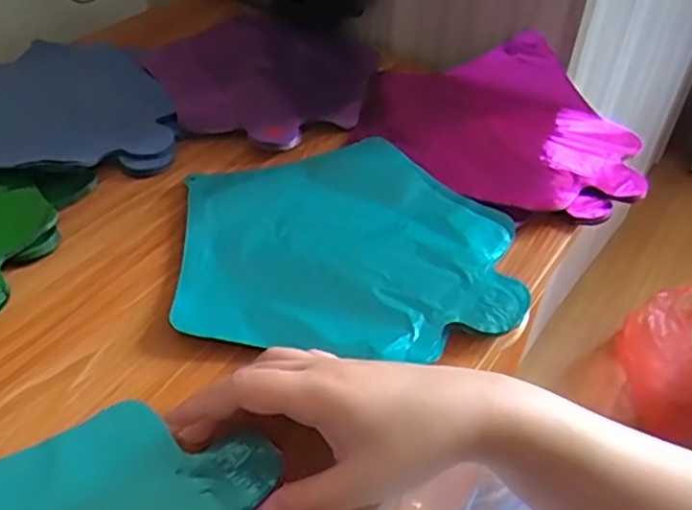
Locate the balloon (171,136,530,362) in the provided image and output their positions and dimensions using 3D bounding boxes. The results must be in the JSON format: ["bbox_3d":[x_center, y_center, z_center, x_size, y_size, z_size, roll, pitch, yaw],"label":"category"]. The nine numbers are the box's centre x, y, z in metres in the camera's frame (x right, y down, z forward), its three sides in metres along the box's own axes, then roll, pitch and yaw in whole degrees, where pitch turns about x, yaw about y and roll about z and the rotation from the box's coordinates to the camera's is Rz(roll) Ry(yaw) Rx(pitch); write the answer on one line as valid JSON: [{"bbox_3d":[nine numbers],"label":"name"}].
[{"bbox_3d":[0.001,-0.016,0.478,0.229,0.008,0.214,2,44,1],"label":"balloon"}]

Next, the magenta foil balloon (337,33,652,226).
[{"bbox_3d":[0.136,-0.123,0.580,0.263,0.050,0.191,29,50,27],"label":"magenta foil balloon"}]

